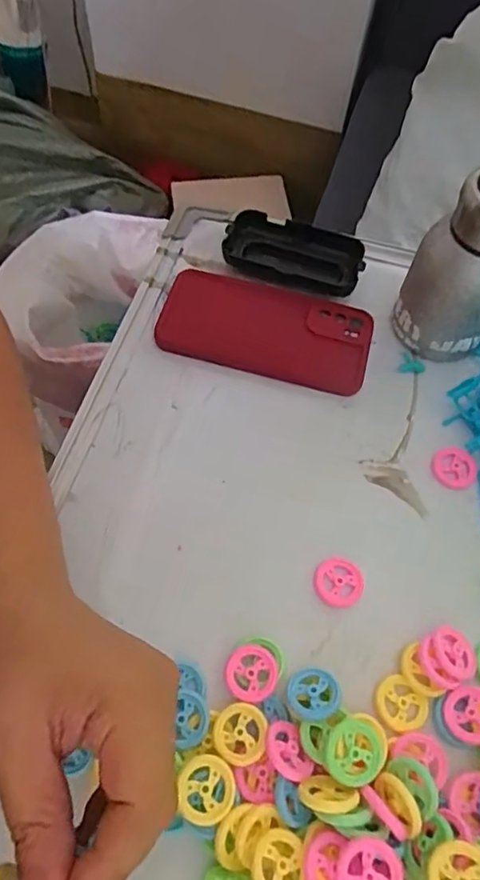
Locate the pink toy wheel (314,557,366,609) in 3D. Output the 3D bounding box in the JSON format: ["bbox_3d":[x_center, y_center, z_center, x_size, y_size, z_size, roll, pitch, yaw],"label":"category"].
[{"bbox_3d":[0.061,0.089,0.353,0.029,0.006,0.029,1,61,-2],"label":"pink toy wheel"}]

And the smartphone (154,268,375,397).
[{"bbox_3d":[0.020,-0.085,0.435,0.158,0.013,0.075,15,62,6],"label":"smartphone"}]

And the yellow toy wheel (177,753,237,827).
[{"bbox_3d":[-0.017,0.177,0.286,0.030,0.010,0.029,1,61,-2],"label":"yellow toy wheel"}]

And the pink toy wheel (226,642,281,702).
[{"bbox_3d":[0.006,0.133,0.322,0.029,0.010,0.029,1,61,-2],"label":"pink toy wheel"}]

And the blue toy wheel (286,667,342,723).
[{"bbox_3d":[0.040,0.139,0.310,0.028,0.004,0.027,-7,51,9],"label":"blue toy wheel"}]

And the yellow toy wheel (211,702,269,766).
[{"bbox_3d":[0.000,0.156,0.302,0.029,0.004,0.029,1,61,-2],"label":"yellow toy wheel"}]

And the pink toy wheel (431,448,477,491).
[{"bbox_3d":[0.149,0.019,0.392,0.030,0.004,0.032,1,61,-2],"label":"pink toy wheel"}]

